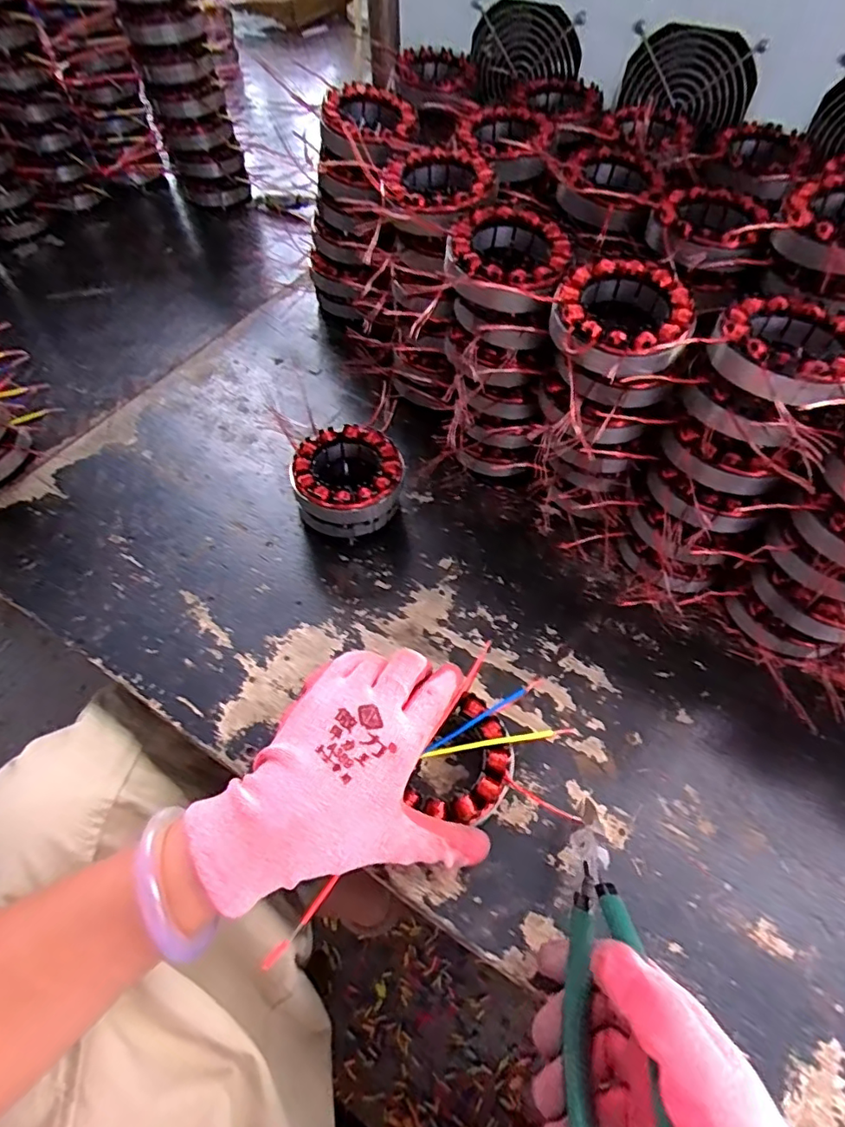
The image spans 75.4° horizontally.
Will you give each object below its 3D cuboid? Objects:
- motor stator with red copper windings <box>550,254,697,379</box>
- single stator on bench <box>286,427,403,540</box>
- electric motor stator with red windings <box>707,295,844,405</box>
[{"bbox_3d":[0.128,-0.161,0.354,0.082,0.026,0.083,12,59,7],"label":"motor stator with red copper windings"},{"bbox_3d":[-0.059,-0.061,0.453,0.088,0.065,0.082,0,58,0],"label":"single stator on bench"},{"bbox_3d":[0.225,-0.131,0.333,0.084,0.030,0.082,0,58,0],"label":"electric motor stator with red windings"}]

